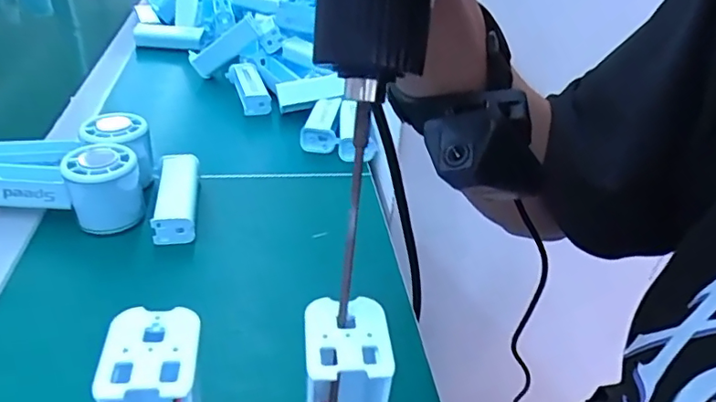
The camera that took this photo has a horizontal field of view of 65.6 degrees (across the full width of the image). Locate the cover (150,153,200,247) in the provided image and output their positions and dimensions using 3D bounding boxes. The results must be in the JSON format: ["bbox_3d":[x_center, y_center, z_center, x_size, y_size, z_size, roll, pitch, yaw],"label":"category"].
[{"bbox_3d":[-0.162,-0.002,0.495,0.040,0.030,0.114,-5,35,-14],"label":"cover"}]

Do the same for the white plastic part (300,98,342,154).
[{"bbox_3d":[-0.040,-0.087,0.630,0.037,0.030,0.088,5,34,1],"label":"white plastic part"}]

